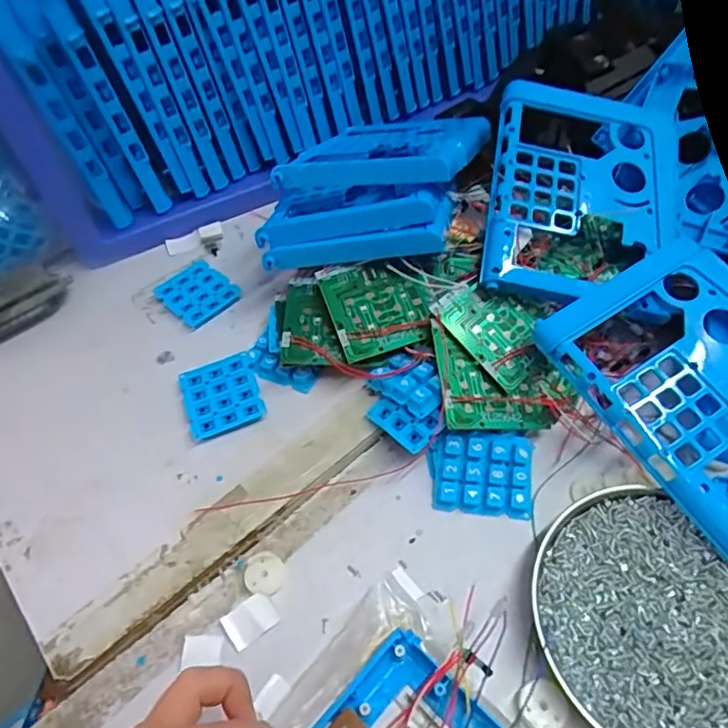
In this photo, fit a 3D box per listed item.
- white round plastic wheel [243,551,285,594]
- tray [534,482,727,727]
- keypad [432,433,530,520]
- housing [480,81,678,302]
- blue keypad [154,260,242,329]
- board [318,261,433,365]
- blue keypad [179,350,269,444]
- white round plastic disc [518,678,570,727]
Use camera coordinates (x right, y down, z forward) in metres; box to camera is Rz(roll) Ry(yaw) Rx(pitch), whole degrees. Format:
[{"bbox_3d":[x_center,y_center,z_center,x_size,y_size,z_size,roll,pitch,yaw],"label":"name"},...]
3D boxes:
[{"bbox_3d":[-0.057,0.121,0.335,0.023,0.004,0.022,5,66,-11],"label":"white round plastic wheel"},{"bbox_3d":[0.155,0.134,0.296,0.130,0.018,0.123,-3,53,3],"label":"tray"},{"bbox_3d":[0.073,0.067,0.355,0.057,0.007,0.048,5,79,4],"label":"keypad"},{"bbox_3d":[0.153,-0.118,0.411,0.130,0.028,0.162,10,75,-2],"label":"housing"},{"bbox_3d":[-0.135,-0.058,0.465,0.048,0.009,0.059,-39,60,-22],"label":"blue keypad"},{"bbox_3d":[0.010,-0.040,0.394,0.066,0.008,0.067,-16,66,-6],"label":"board"},{"bbox_3d":[-0.098,0.022,0.399,0.050,0.009,0.058,-19,54,-9],"label":"blue keypad"},{"bbox_3d":[0.088,0.168,0.285,0.023,0.005,0.023,-3,53,3],"label":"white round plastic disc"}]

